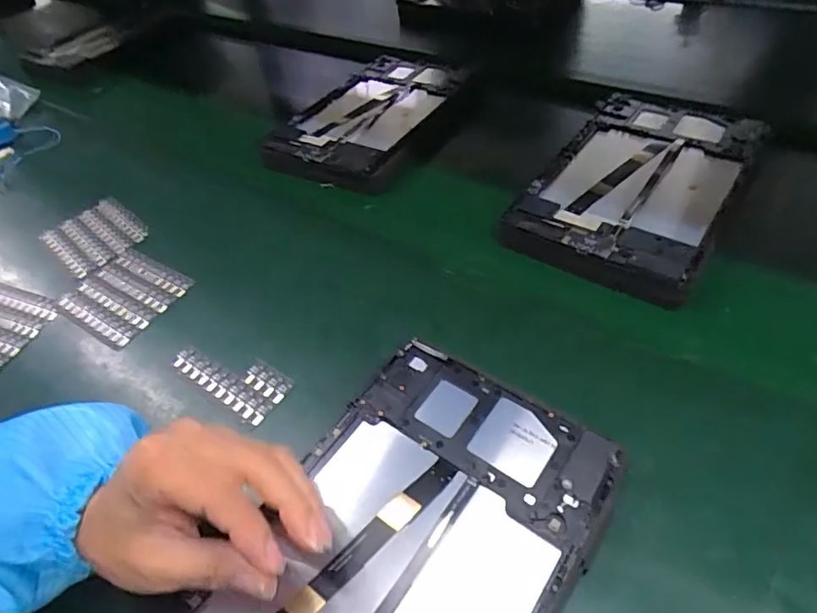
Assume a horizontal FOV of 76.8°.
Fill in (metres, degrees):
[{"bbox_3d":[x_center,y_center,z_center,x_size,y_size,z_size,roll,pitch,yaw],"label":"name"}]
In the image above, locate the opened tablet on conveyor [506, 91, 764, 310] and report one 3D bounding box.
[{"bbox_3d":[0.204,-0.117,0.452,0.146,0.018,0.260,23,55,27],"label":"opened tablet on conveyor"}]

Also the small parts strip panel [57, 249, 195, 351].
[{"bbox_3d":[-0.253,-0.010,0.459,0.097,0.016,0.082,23,54,27],"label":"small parts strip panel"}]

